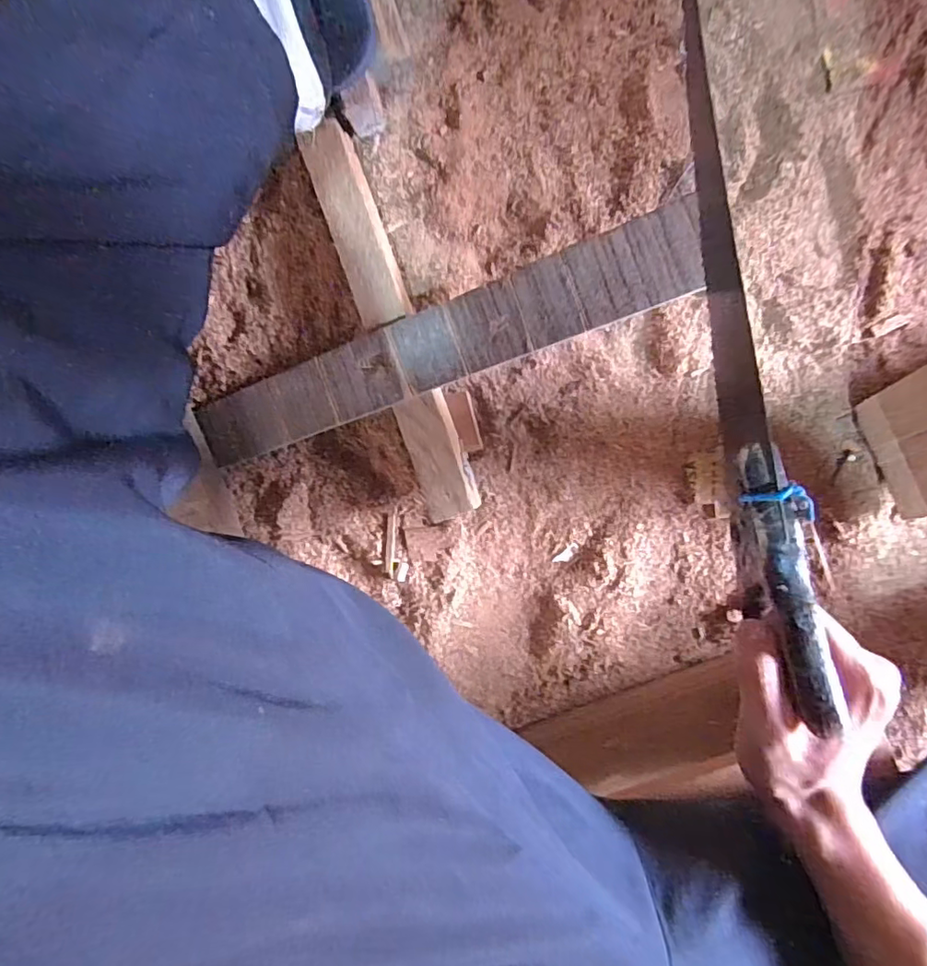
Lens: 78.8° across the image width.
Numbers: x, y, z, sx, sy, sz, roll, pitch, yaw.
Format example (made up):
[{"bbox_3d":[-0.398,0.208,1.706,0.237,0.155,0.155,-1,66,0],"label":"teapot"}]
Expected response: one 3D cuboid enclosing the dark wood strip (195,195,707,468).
[{"bbox_3d":[-0.039,-0.107,0.472,0.451,0.012,0.062,-17,96,20],"label":"dark wood strip"}]

